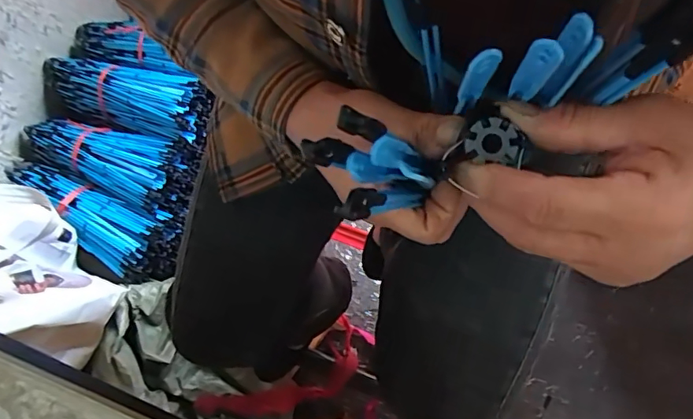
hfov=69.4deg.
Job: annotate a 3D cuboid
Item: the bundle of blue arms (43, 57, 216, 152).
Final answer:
[{"bbox_3d":[-0.405,-0.204,0.940,0.322,0.116,0.116,16,79,7],"label":"bundle of blue arms"}]

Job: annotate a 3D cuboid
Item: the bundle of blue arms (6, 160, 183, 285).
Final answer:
[{"bbox_3d":[-0.480,0.019,0.918,0.330,0.105,0.127,22,80,8],"label":"bundle of blue arms"}]

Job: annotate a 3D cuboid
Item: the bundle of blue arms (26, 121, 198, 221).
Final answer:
[{"bbox_3d":[-0.440,-0.090,0.932,0.296,0.103,0.136,16,79,7],"label":"bundle of blue arms"}]

